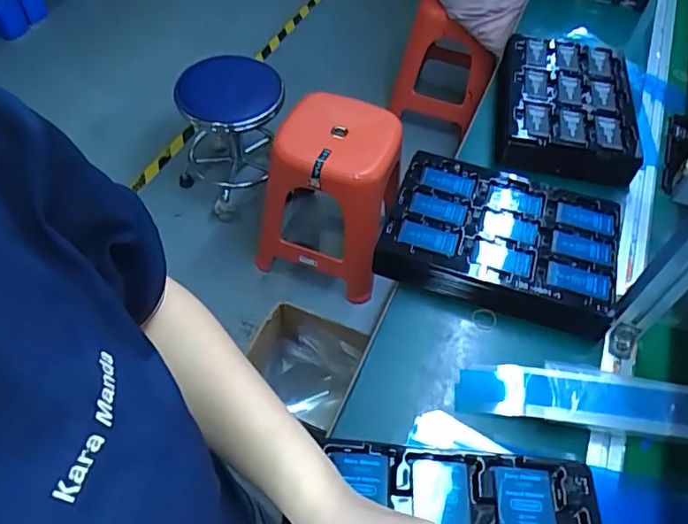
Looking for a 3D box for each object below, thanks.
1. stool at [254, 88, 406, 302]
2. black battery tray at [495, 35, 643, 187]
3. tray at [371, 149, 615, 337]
[{"bbox_3d":[-0.040,-0.189,1.543,0.352,0.430,0.354,11,53,4],"label":"stool"},{"bbox_3d":[0.413,-0.294,1.032,0.236,0.081,0.328,11,53,3],"label":"black battery tray"},{"bbox_3d":[0.236,-0.036,0.829,0.332,0.065,0.239,18,54,9],"label":"tray"}]

